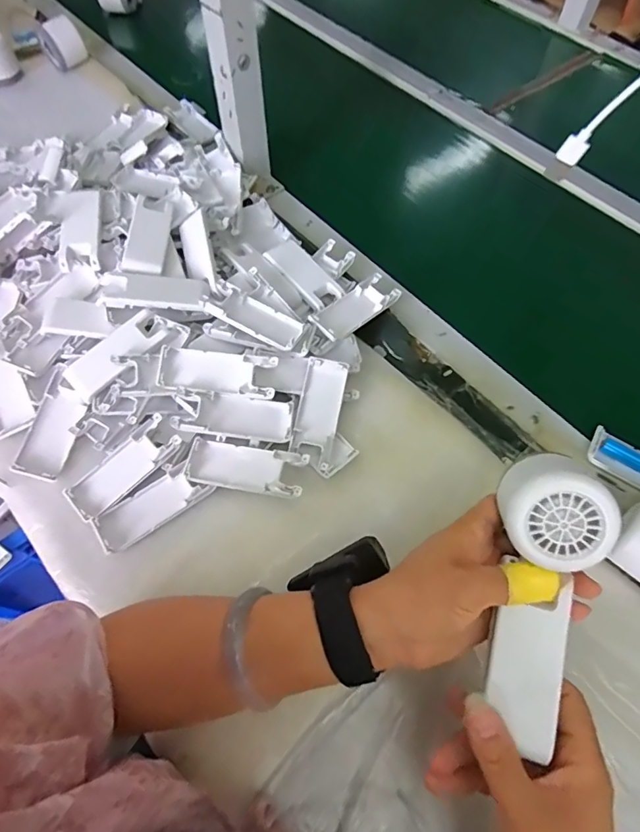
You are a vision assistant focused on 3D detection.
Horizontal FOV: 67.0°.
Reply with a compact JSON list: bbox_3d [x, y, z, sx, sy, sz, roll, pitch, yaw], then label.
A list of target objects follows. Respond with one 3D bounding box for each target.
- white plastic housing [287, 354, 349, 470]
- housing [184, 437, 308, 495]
[{"bbox_3d":[-0.001,-0.004,0.446,0.040,0.019,0.101,11,62,6],"label":"white plastic housing"},{"bbox_3d":[-0.064,0.045,0.422,0.101,0.015,0.039,12,62,7],"label":"housing"}]

